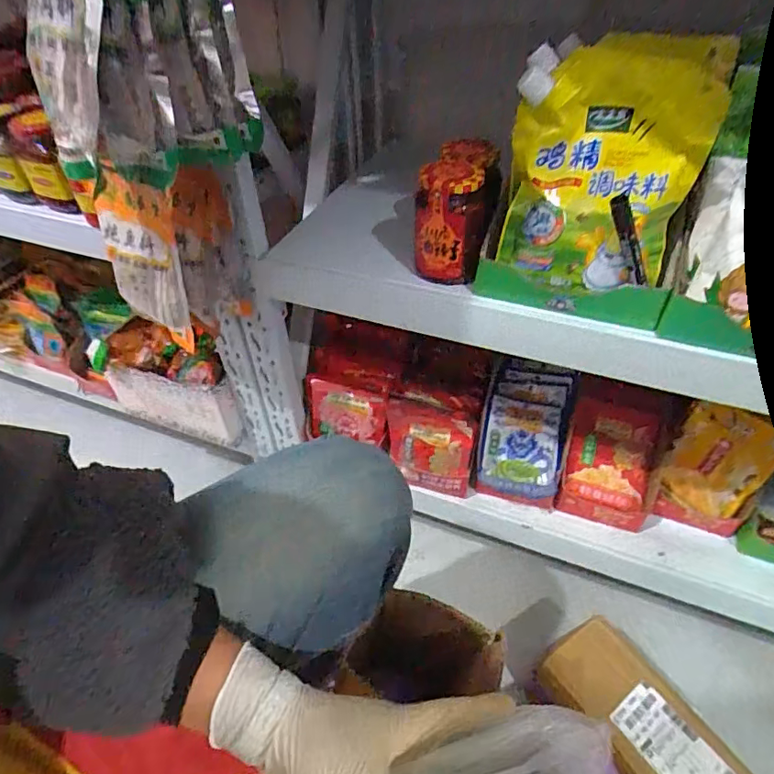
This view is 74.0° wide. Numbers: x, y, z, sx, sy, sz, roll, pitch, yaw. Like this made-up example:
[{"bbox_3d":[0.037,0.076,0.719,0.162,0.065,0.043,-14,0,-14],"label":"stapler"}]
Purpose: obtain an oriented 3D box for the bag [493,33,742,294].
[{"bbox_3d":[0.171,-0.165,0.425,0.143,0.187,0.072,21,50,21],"label":"bag"}]

